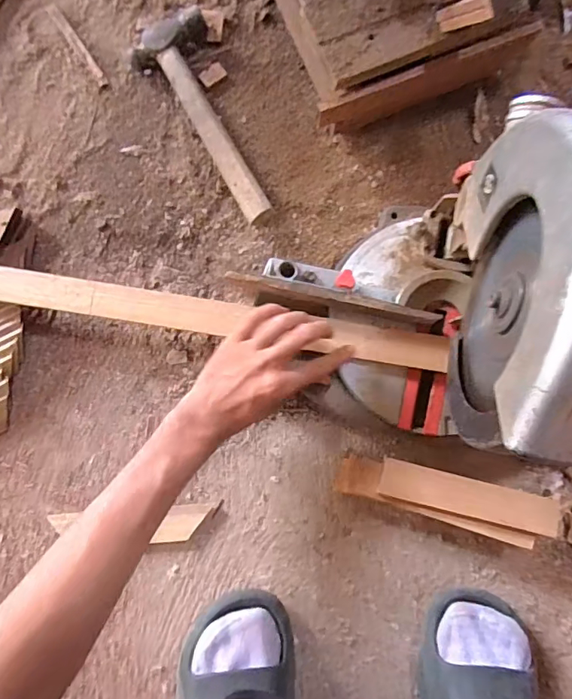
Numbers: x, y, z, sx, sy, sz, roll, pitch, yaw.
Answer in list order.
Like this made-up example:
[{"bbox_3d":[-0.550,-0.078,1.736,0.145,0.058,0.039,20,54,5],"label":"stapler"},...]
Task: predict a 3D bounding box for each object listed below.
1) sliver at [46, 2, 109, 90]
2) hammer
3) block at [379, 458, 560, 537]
[{"bbox_3d":[-0.244,-0.358,0.573,0.015,0.004,0.125,-35,85,-2],"label":"sliver"},{"bbox_3d":[-0.074,-0.259,0.547,0.085,0.034,0.243,-32,85,-1],"label":"hammer"},{"bbox_3d":[0.178,0.146,0.485,0.167,0.005,0.036,14,86,2],"label":"block"}]

